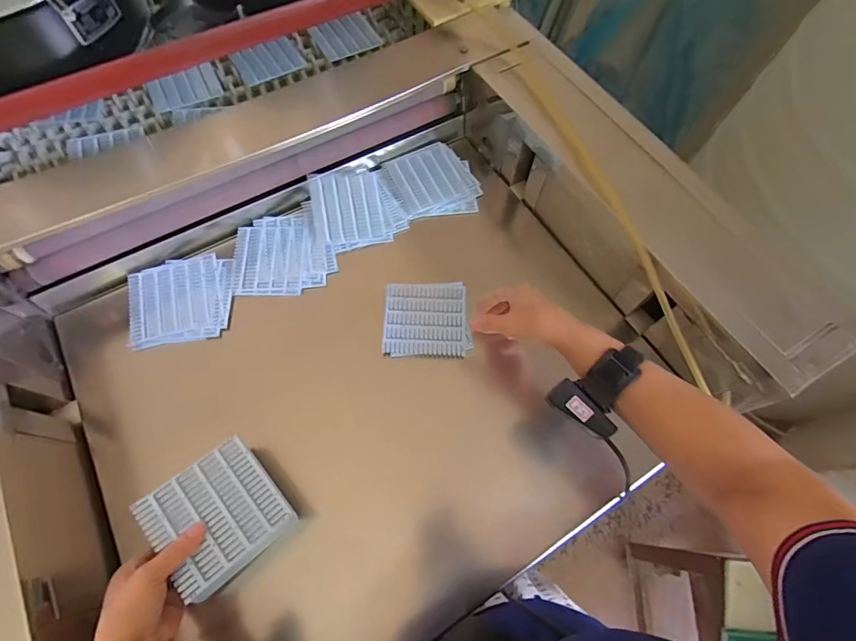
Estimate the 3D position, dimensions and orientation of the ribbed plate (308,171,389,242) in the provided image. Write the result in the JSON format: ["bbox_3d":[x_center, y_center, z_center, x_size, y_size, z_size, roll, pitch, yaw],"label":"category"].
[{"bbox_3d":[-0.121,-0.173,0.649,0.103,0.008,0.107,-10,83,-15],"label":"ribbed plate"}]

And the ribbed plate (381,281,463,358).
[{"bbox_3d":[-0.005,-0.003,0.582,0.106,0.012,0.103,1,67,-2],"label":"ribbed plate"}]

